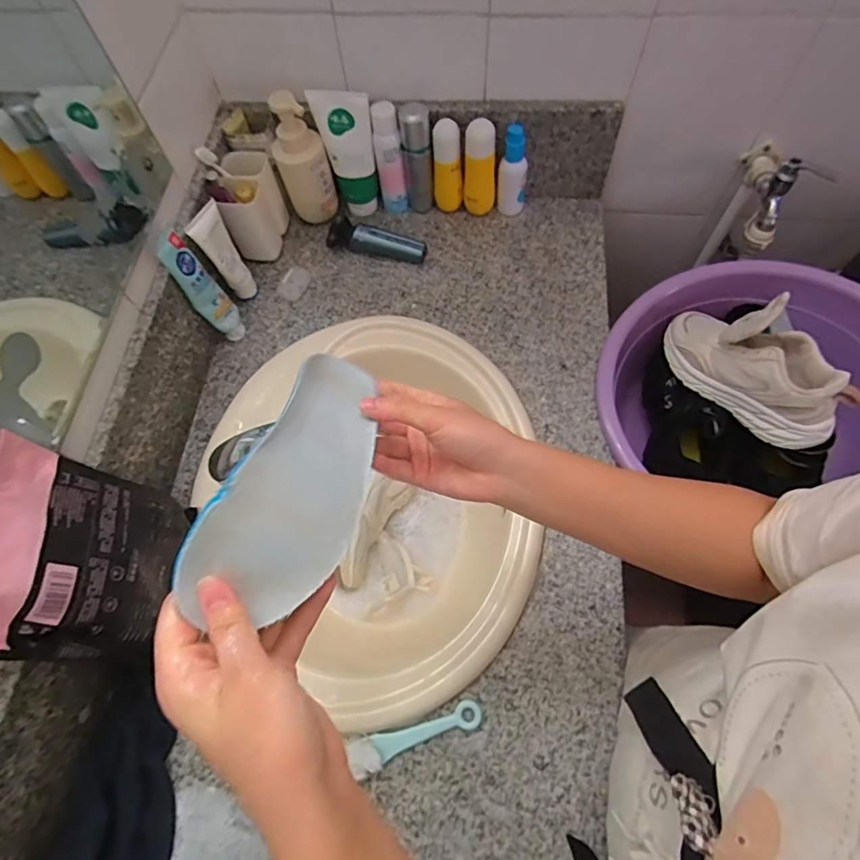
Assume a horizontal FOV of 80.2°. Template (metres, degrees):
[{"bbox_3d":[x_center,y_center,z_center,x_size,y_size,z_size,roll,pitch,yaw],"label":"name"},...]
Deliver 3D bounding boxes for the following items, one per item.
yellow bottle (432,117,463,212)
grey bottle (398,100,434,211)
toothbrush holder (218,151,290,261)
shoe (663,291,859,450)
[{"bbox_3d":[0.028,-0.404,0.796,0.042,0.141,0.032,-5,67,1],"label":"yellow bottle"},{"bbox_3d":[-0.020,-0.422,0.798,0.042,0.163,0.044,-4,67,1],"label":"grey bottle"},{"bbox_3d":[-0.270,-0.345,0.797,0.063,0.120,0.120,-3,67,1],"label":"toothbrush holder"},{"bbox_3d":[0.429,-0.091,0.665,0.095,0.131,0.229,-37,70,-13],"label":"shoe"}]

